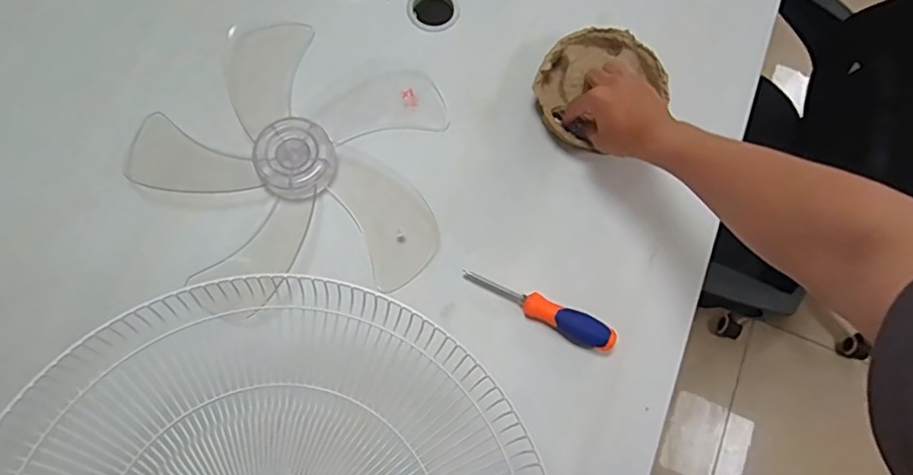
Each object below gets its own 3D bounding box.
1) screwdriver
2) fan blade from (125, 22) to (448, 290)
[{"bbox_3d":[0.094,0.082,0.649,0.184,0.025,0.033,25,74,3],"label":"screwdriver"},{"bbox_3d":[-0.200,-0.113,0.671,0.354,0.043,0.328,0,77,-1],"label":"fan blade"}]

